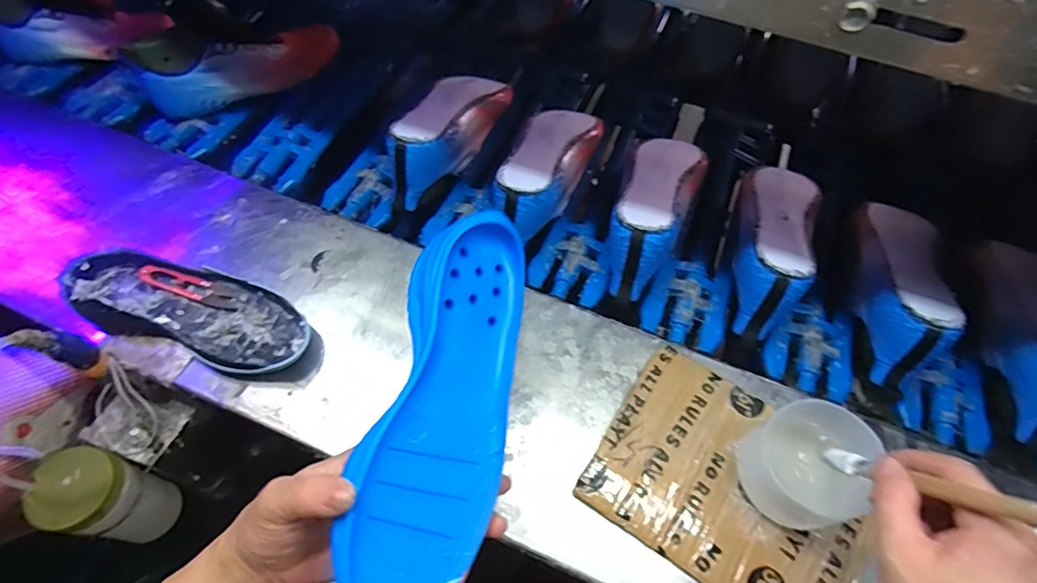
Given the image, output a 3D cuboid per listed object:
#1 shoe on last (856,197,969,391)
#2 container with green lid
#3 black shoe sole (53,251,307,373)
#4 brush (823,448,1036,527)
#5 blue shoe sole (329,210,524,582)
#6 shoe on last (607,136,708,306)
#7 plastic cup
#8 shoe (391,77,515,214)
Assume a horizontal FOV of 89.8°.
[{"bbox_3d":[0.424,-0.011,0.575,0.080,0.100,0.244,14,62,9],"label":"shoe on last"},{"bbox_3d":[-0.418,0.213,0.540,0.077,0.131,0.074,14,62,8],"label":"container with green lid"},{"bbox_3d":[-0.316,0.017,0.513,0.230,0.058,0.088,16,62,9],"label":"black shoe sole"},{"bbox_3d":[0.241,0.113,0.304,0.013,0.172,0.014,-18,85,-9],"label":"brush"},{"bbox_3d":[-0.049,0.076,0.364,0.106,0.040,0.275,27,61,-30],"label":"blue shoe sole"},{"bbox_3d":[0.158,-0.110,0.621,0.089,0.104,0.258,23,63,13],"label":"shoe on last"},{"bbox_3d":[0.249,0.152,0.447,0.093,0.051,0.095,0,61,1],"label":"plastic cup"},{"bbox_3d":[-0.095,-0.214,0.682,0.084,0.112,0.252,23,64,13],"label":"shoe"}]

